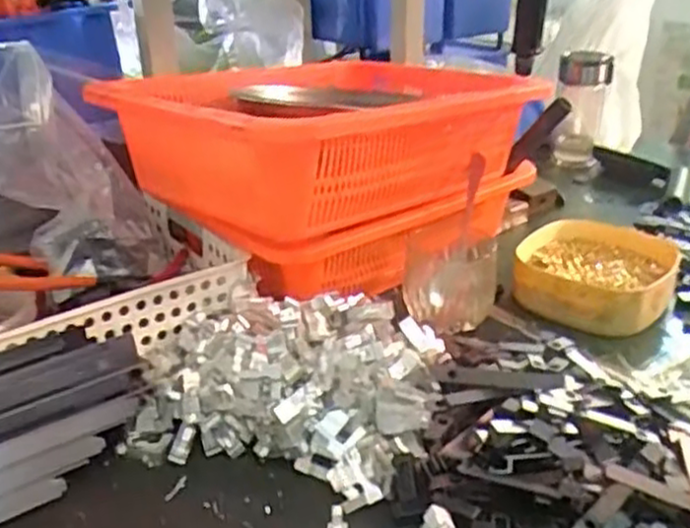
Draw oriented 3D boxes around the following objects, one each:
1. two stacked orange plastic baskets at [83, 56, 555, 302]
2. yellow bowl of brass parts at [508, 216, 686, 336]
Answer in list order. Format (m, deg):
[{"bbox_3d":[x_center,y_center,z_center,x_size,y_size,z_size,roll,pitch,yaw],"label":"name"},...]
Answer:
[{"bbox_3d":[-0.003,-0.106,0.756,0.273,0.186,0.411,23,36,39],"label":"two stacked orange plastic baskets"},{"bbox_3d":[0.252,0.010,0.744,0.150,0.044,0.164,-1,25,1],"label":"yellow bowl of brass parts"}]

